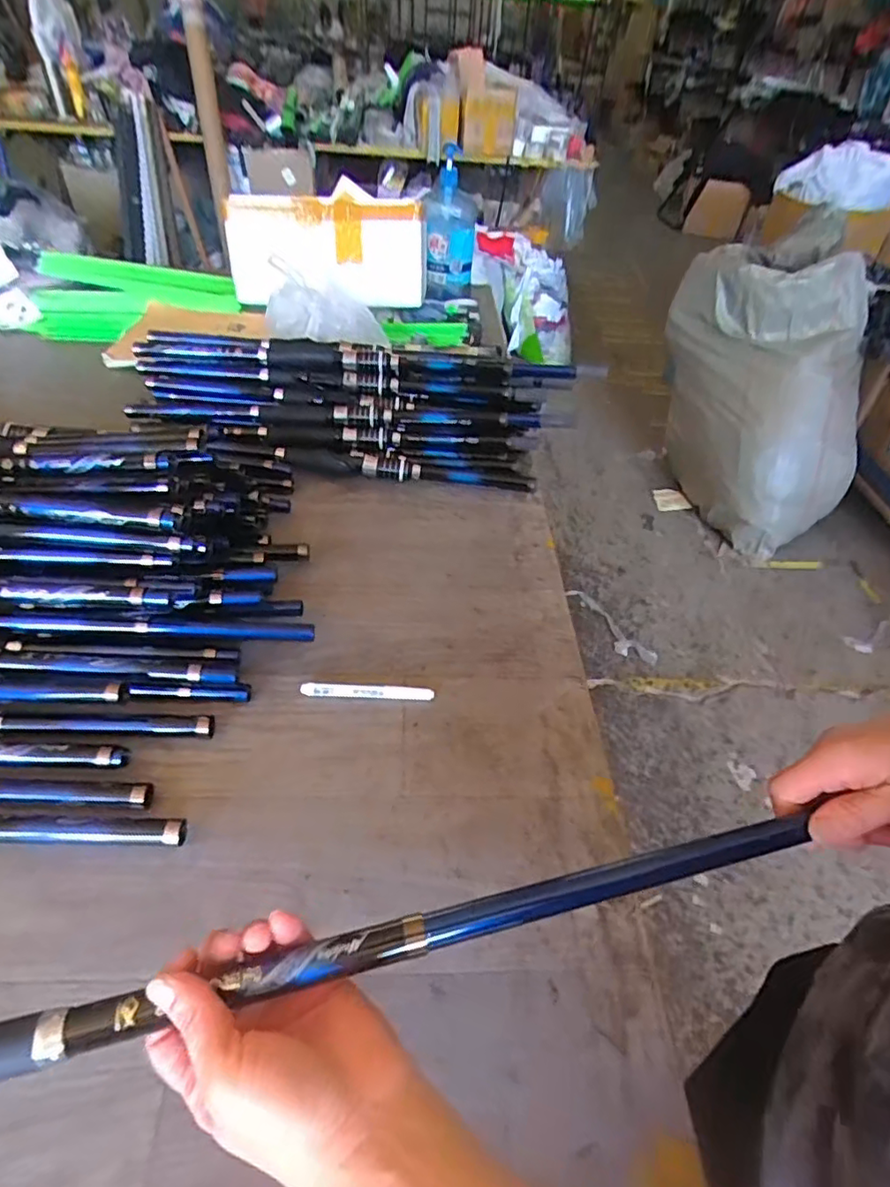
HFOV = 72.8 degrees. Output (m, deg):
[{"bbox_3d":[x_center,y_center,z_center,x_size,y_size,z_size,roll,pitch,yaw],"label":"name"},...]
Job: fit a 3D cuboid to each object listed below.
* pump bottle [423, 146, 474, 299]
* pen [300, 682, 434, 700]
[{"bbox_3d":[0.010,-0.734,1.210,0.101,0.256,0.123,3,45,-2],"label":"pump bottle"},{"bbox_3d":[-0.072,0.092,0.562,0.120,0.011,0.011,4,45,-3],"label":"pen"}]

